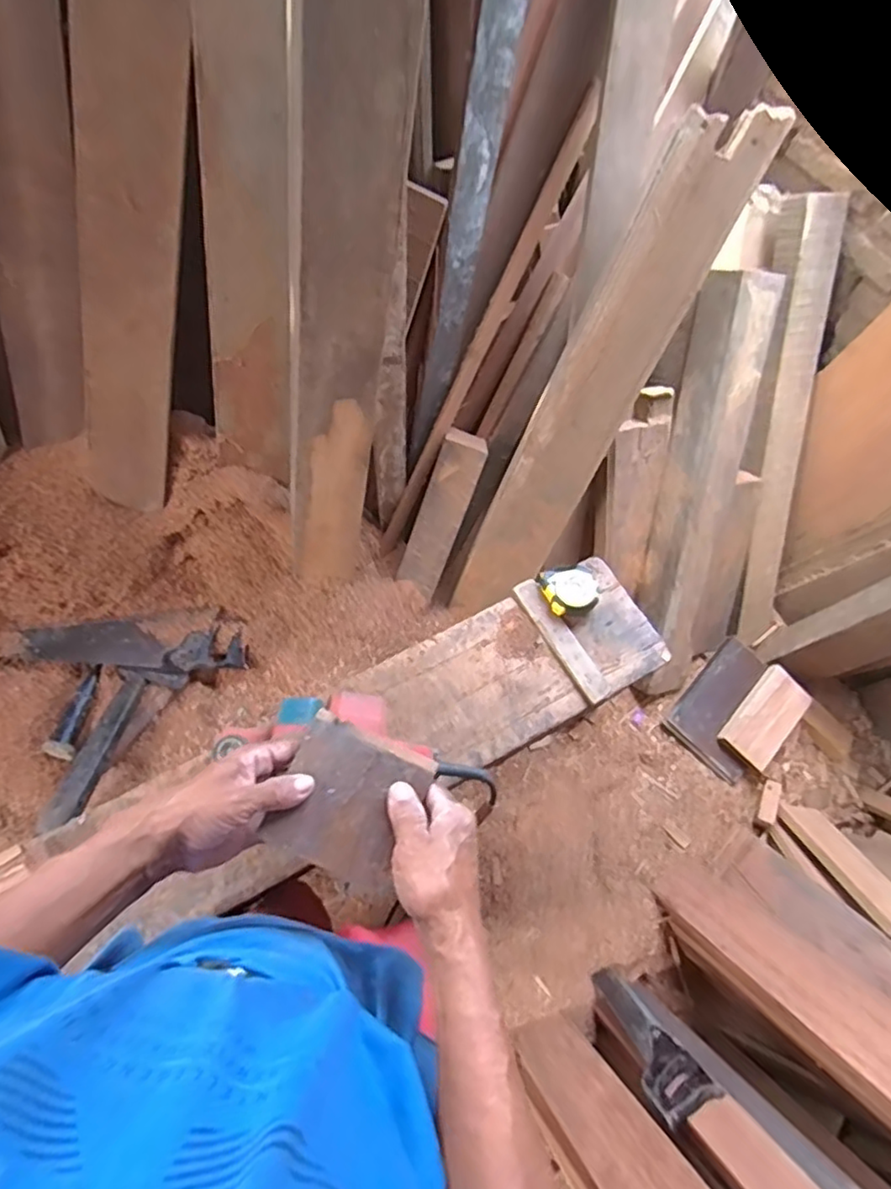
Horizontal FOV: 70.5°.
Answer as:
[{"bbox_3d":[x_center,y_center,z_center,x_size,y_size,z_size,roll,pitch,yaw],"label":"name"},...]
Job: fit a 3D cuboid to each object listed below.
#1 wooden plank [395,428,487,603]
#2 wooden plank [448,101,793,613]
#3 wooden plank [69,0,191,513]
[{"bbox_3d":[-0.007,-0.149,1.211,0.090,0.083,0.316,24,111,7],"label":"wooden plank"},{"bbox_3d":[0.233,-0.297,1.066,0.164,0.885,0.026,18,38,-11],"label":"wooden plank"},{"bbox_3d":[-0.414,-0.382,0.815,0.104,0.696,0.024,6,48,-23],"label":"wooden plank"}]

